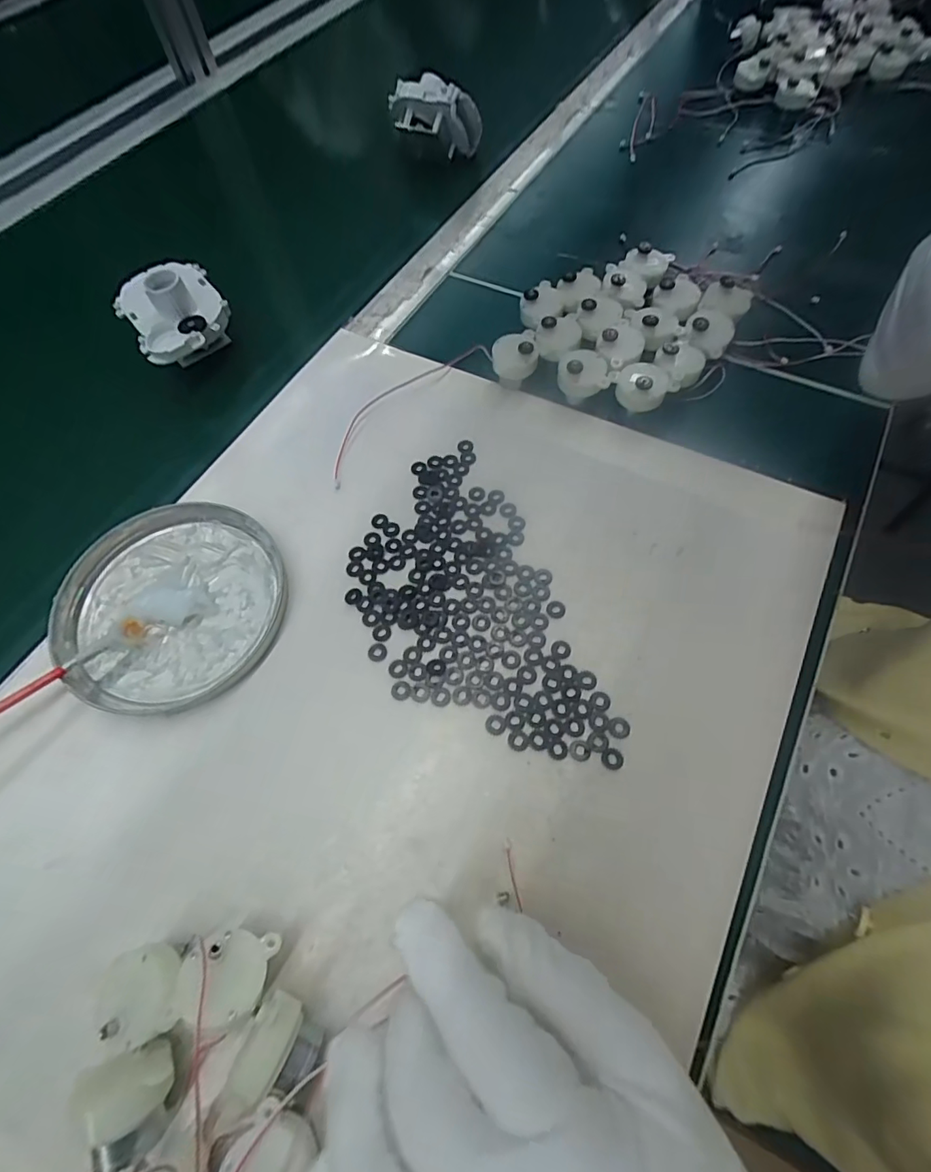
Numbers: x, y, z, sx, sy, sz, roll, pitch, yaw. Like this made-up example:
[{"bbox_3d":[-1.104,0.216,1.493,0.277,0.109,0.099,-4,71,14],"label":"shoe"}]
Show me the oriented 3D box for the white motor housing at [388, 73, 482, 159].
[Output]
[{"bbox_3d":[-0.030,-0.442,0.477,0.086,0.064,0.033,5,65,5],"label":"white motor housing"}]

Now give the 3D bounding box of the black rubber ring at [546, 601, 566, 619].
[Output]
[{"bbox_3d":[0.052,0.013,0.285,0.011,0.004,0.011,-1,64,2],"label":"black rubber ring"}]

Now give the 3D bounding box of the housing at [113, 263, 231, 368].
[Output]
[{"bbox_3d":[-0.221,-0.209,0.380,0.070,0.052,0.097,-35,68,-14],"label":"housing"}]

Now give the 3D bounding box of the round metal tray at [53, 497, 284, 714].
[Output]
[{"bbox_3d":[-0.173,0.008,0.293,0.125,0.014,0.125,-1,64,2],"label":"round metal tray"}]

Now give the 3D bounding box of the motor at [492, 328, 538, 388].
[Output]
[{"bbox_3d":[0.035,-0.160,0.352,0.031,0.028,0.031,2,64,3],"label":"motor"}]

